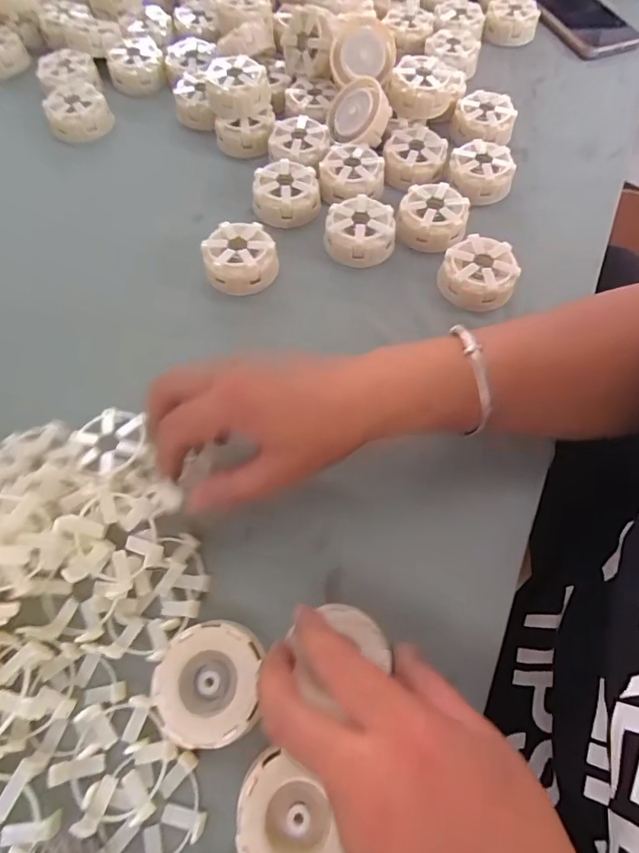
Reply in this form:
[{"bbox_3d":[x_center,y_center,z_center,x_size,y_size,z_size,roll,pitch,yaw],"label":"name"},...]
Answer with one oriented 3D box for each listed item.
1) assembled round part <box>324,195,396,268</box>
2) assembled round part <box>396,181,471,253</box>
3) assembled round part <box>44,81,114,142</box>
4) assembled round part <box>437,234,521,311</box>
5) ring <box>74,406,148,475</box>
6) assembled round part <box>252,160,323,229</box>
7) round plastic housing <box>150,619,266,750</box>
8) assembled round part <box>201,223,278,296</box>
[{"bbox_3d":[0.036,-0.175,0.412,0.059,0.032,0.054,0,64,0],"label":"assembled round part"},{"bbox_3d":[0.102,-0.190,0.419,0.059,0.037,0.050,9,65,4],"label":"assembled round part"},{"bbox_3d":[-0.246,-0.321,0.466,0.058,0.028,0.049,-26,67,-12],"label":"assembled round part"},{"bbox_3d":[0.135,-0.129,0.393,0.060,0.032,0.057,0,64,0],"label":"assembled round part"},{"bbox_3d":[-0.140,0.008,0.310,0.049,0.009,0.046,0,64,0],"label":"ring"},{"bbox_3d":[-0.031,-0.219,0.431,0.060,0.029,0.059,0,64,0],"label":"assembled round part"},{"bbox_3d":[-0.063,0.142,0.257,0.056,0.020,0.060,2,64,1],"label":"round plastic housing"},{"bbox_3d":[-0.068,-0.145,0.394,0.060,0.026,0.058,0,64,0],"label":"assembled round part"}]

